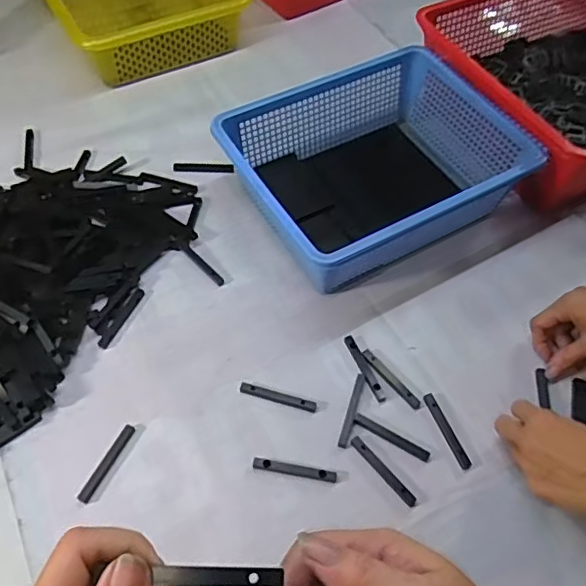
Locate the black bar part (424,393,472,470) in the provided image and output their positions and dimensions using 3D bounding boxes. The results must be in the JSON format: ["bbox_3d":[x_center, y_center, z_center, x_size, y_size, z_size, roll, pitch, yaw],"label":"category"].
[{"bbox_3d":[0.145,0.129,0.548,0.011,0.009,0.073,-20,58,-13],"label":"black bar part"}]

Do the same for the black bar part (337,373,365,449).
[{"bbox_3d":[0.056,0.110,0.556,0.009,0.004,0.077,14,57,10],"label":"black bar part"}]

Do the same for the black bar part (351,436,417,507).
[{"bbox_3d":[0.081,0.159,0.524,0.011,0.006,0.075,-35,62,-22],"label":"black bar part"}]

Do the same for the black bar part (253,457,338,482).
[{"bbox_3d":[0.002,0.157,0.522,0.075,0.006,0.010,8,56,6],"label":"black bar part"}]

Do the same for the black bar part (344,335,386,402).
[{"bbox_3d":[0.071,0.074,0.582,0.010,0.004,0.075,-20,58,-13],"label":"black bar part"}]

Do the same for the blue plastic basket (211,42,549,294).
[{"bbox_3d":[0.093,-0.140,0.670,0.294,0.103,0.238,-26,59,-17],"label":"blue plastic basket"}]

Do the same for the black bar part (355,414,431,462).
[{"bbox_3d":[0.092,0.133,0.542,0.074,0.004,0.011,27,60,17],"label":"black bar part"}]

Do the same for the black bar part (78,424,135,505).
[{"bbox_3d":[-0.168,0.153,0.528,0.011,0.005,0.075,20,58,13],"label":"black bar part"}]

